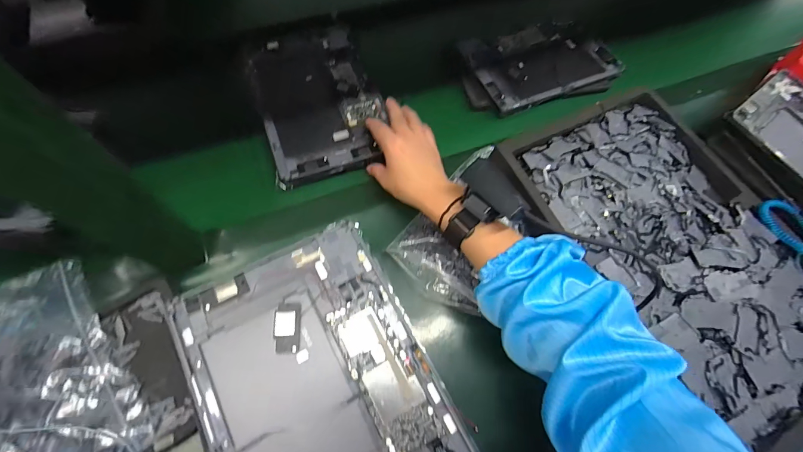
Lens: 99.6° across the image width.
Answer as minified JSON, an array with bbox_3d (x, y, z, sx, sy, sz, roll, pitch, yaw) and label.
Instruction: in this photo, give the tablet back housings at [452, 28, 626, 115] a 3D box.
[{"bbox_3d":[0.231,-0.273,0.563,0.246,0.016,0.141,-22,70,-12],"label":"tablet back housings"}]

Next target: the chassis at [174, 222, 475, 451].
[{"bbox_3d":[-0.053,0.141,0.262,0.166,0.017,0.259,-24,70,-13],"label":"chassis"}]

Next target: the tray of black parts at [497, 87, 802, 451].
[{"bbox_3d":[0.345,0.016,0.414,0.304,0.031,0.419,-23,70,-13],"label":"tray of black parts"}]

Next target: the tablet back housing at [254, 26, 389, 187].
[{"bbox_3d":[-0.118,-0.182,0.485,0.158,0.010,0.252,-16,69,-10],"label":"tablet back housing"}]

